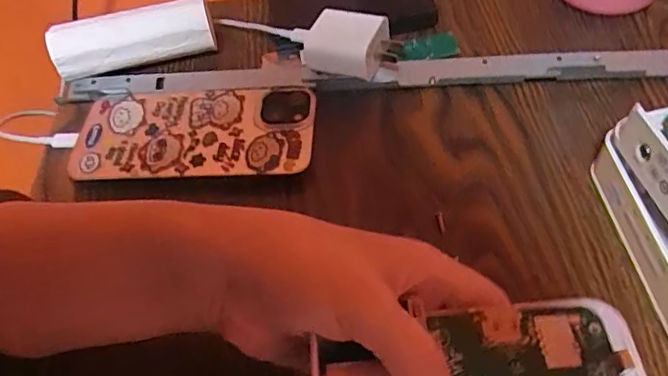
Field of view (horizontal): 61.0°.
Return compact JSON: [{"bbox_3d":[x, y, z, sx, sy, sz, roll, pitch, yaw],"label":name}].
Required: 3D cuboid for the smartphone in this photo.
[{"bbox_3d":[-0.085,-0.034,0.339,0.144,0.006,0.068,-2,53,3],"label":"smartphone"}]

